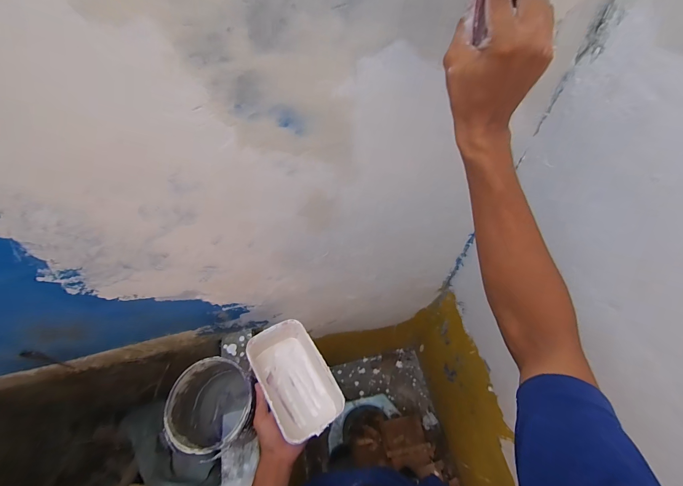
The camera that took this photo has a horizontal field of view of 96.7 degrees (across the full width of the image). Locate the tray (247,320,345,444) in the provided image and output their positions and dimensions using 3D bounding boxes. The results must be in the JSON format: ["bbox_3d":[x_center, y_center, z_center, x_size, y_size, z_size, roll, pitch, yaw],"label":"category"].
[{"bbox_3d":[-0.084,0.239,0.547,0.113,0.078,0.177,-31,60,-17],"label":"tray"}]

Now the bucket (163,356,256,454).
[{"bbox_3d":[-0.285,0.392,0.727,0.181,0.178,0.179,-1,56,2],"label":"bucket"}]

